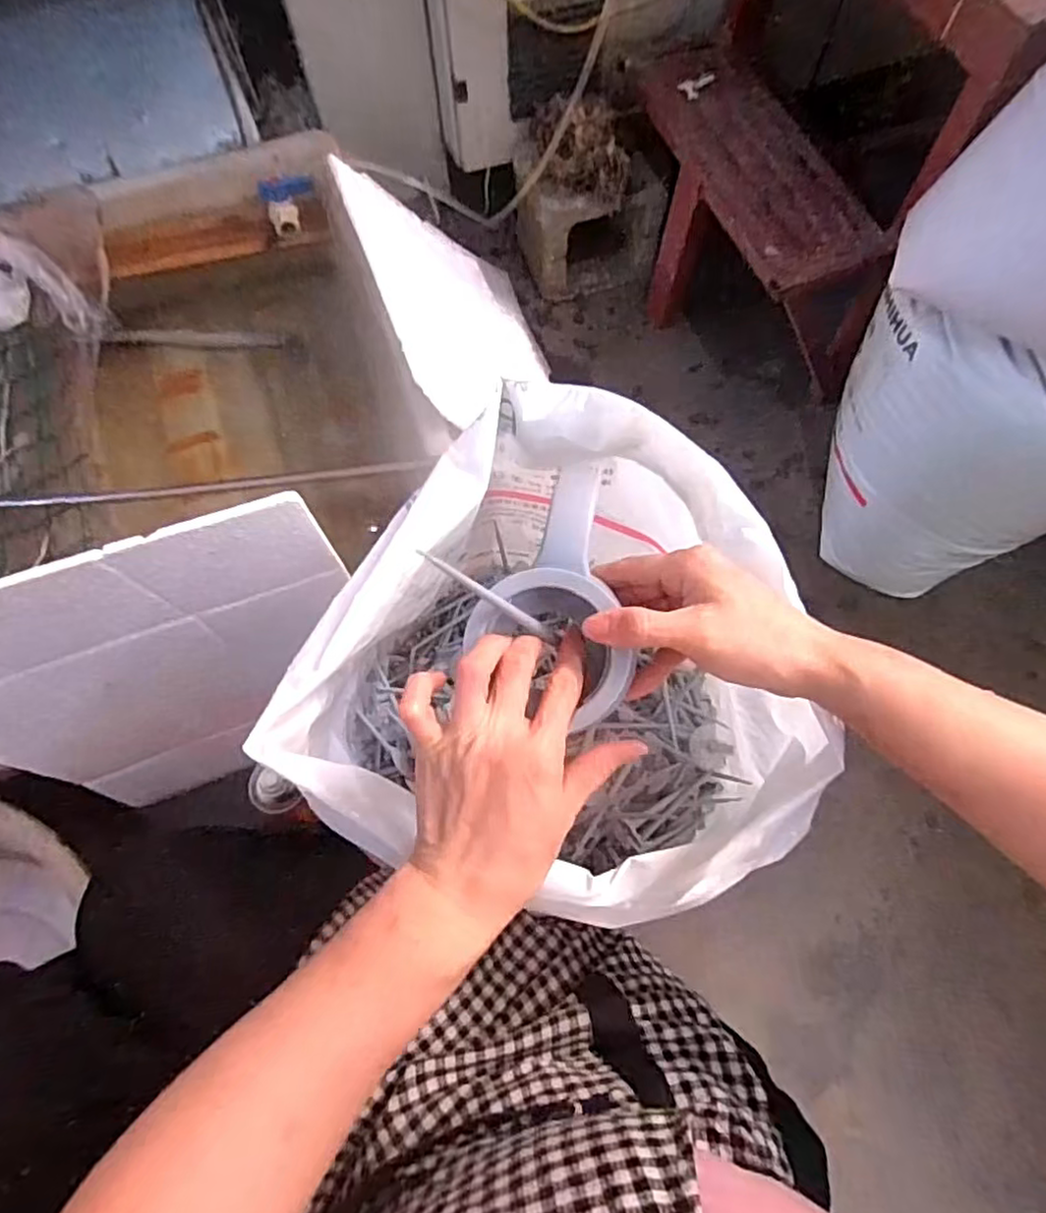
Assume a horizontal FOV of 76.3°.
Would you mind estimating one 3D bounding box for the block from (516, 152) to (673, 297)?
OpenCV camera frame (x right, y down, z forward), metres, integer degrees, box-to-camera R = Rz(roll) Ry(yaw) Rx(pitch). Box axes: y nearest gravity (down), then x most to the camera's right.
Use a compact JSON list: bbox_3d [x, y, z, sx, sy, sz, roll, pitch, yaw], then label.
[{"bbox_3d":[0.111,-0.638,1.128,0.219,0.203,0.153,-13,70,-4],"label":"block"}]

